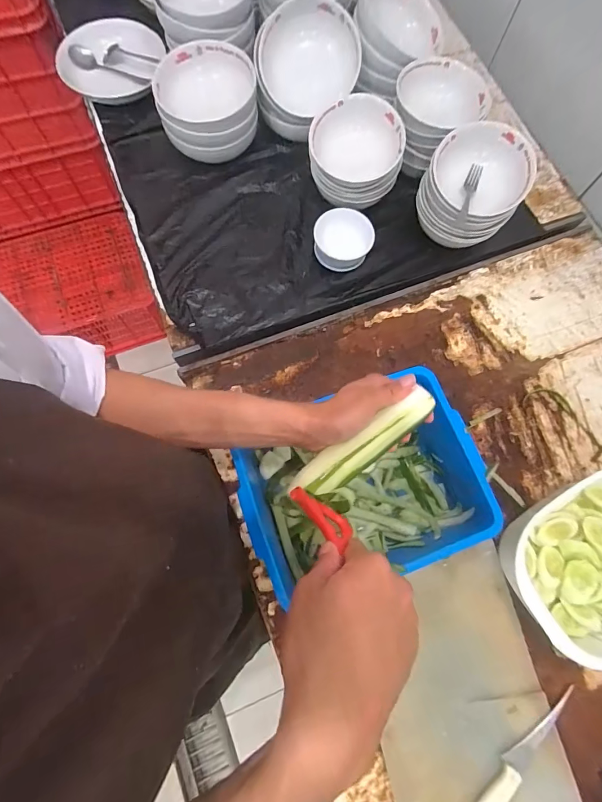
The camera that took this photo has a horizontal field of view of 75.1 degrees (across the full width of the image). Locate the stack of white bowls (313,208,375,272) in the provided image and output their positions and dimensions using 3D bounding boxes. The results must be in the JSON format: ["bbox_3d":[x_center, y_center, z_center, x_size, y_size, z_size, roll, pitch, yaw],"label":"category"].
[{"bbox_3d":[0.069,-0.269,0.666,0.093,0.070,0.085,-4,73,-4],"label":"stack of white bowls"}]

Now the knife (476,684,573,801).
[{"bbox_3d":[0.269,0.461,0.488,0.234,0.012,0.031,-42,80,-12],"label":"knife"}]

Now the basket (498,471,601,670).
[{"bbox_3d":[0.396,0.212,0.533,0.243,0.097,0.187,-38,79,-13],"label":"basket"}]

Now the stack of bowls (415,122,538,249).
[{"bbox_3d":[0.274,-0.336,0.655,0.147,0.152,0.145,31,74,6],"label":"stack of bowls"}]

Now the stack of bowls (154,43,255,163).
[{"bbox_3d":[-0.164,-0.520,0.707,0.165,0.120,0.175,-8,74,-5],"label":"stack of bowls"}]

